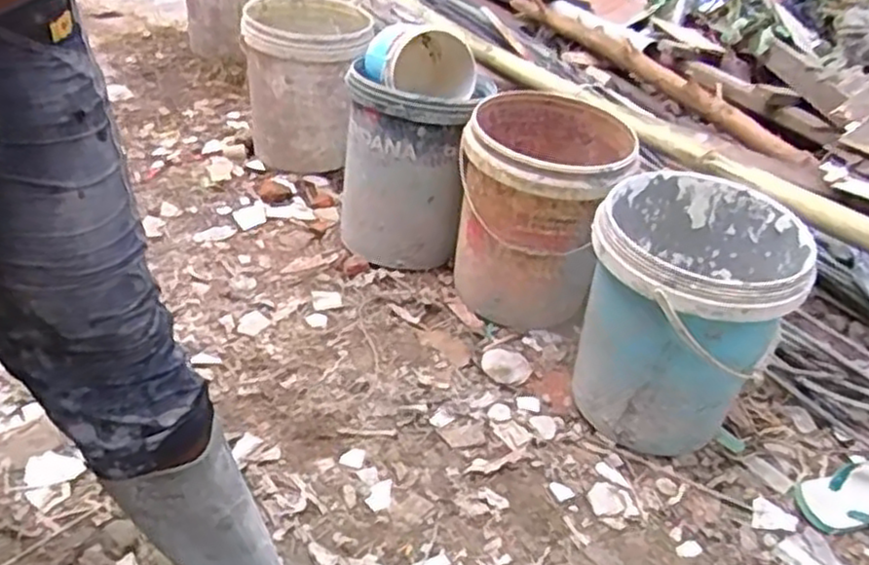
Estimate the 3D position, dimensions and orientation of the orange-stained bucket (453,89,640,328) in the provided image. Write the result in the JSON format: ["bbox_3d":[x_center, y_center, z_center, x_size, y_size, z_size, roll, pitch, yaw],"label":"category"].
[{"bbox_3d":[0.194,-0.136,1.446,0.281,0.350,0.357,18,32,14],"label":"orange-stained bucket"}]

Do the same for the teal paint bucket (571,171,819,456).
[{"bbox_3d":[0.383,0.061,1.206,0.288,0.361,0.313,7,31,-4],"label":"teal paint bucket"}]

